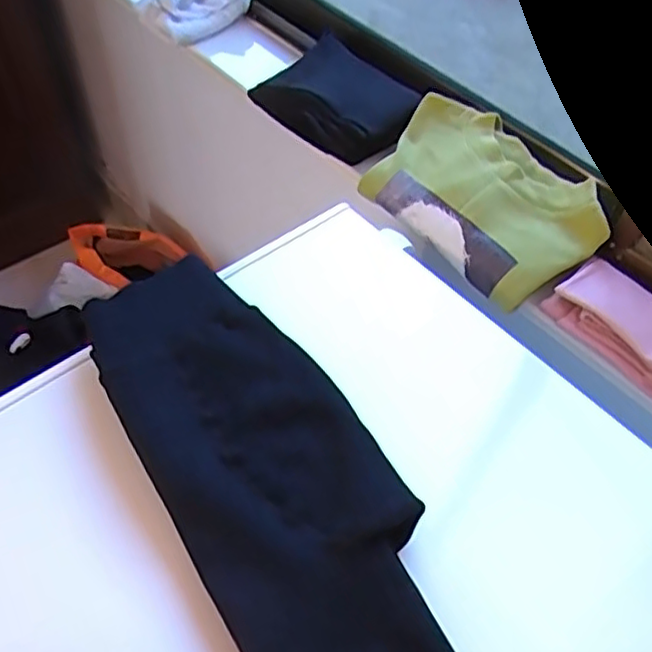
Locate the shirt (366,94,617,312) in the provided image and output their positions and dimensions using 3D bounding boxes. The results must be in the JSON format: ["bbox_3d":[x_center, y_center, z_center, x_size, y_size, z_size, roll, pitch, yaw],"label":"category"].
[{"bbox_3d":[0.196,-0.166,0.830,0.172,0.074,0.299,-33,63,-26],"label":"shirt"}]

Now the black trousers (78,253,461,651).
[{"bbox_3d":[0.067,0.286,0.433,0.167,0.034,0.907,-23,59,-21],"label":"black trousers"}]

